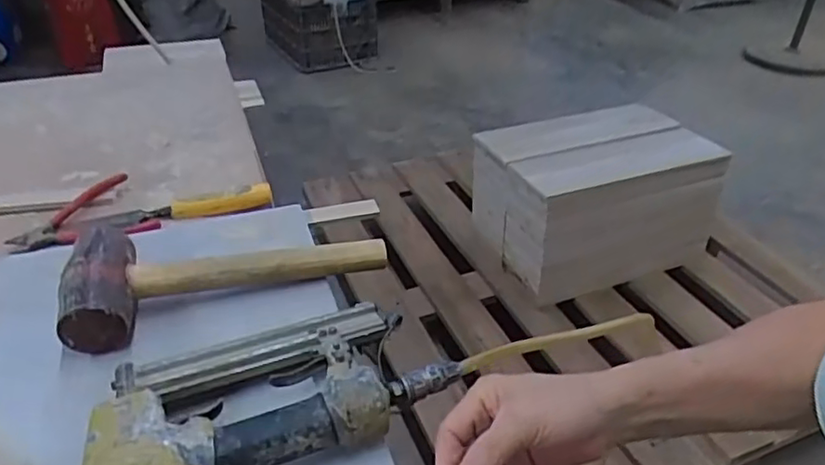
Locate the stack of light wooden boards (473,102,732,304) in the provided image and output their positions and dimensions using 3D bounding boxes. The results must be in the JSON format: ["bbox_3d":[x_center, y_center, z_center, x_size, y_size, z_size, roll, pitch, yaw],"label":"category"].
[{"bbox_3d":[0.420,-0.089,1.479,0.528,0.280,0.314,-13,37,-22],"label":"stack of light wooden boards"}]

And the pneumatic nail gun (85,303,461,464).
[{"bbox_3d":[-0.106,0.122,0.453,0.241,0.065,0.144,-17,39,-27],"label":"pneumatic nail gun"}]

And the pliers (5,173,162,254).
[{"bbox_3d":[-0.365,-0.016,0.683,0.139,0.022,0.112,-23,42,-33],"label":"pliers"}]

